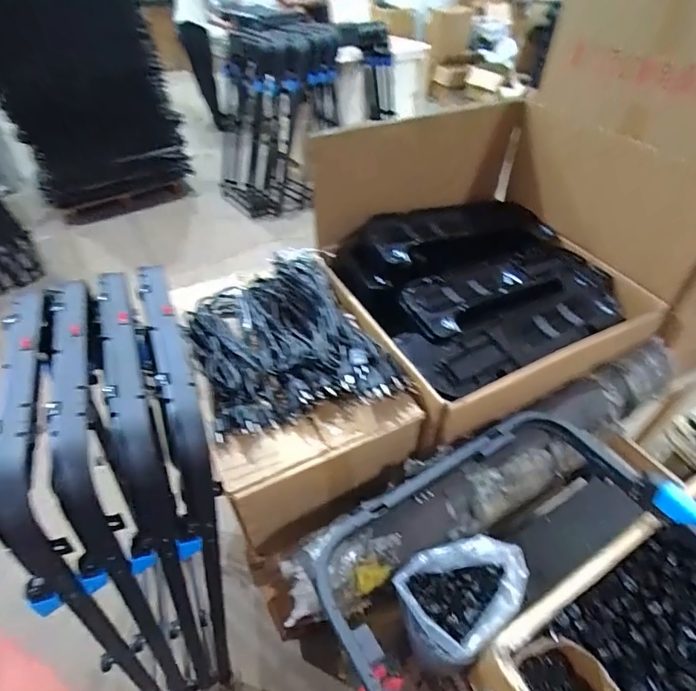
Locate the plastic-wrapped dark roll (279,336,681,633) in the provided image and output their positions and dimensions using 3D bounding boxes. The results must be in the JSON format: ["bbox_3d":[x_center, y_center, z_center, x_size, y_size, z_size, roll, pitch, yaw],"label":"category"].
[{"bbox_3d":[0.290,0.187,0.738,0.860,0.098,0.130,-23,48,-20],"label":"plastic-wrapped dark roll"}]

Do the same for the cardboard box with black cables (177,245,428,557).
[{"bbox_3d":[-0.120,0.053,0.881,0.340,0.287,0.531,-18,47,-15],"label":"cardboard box with black cables"}]

